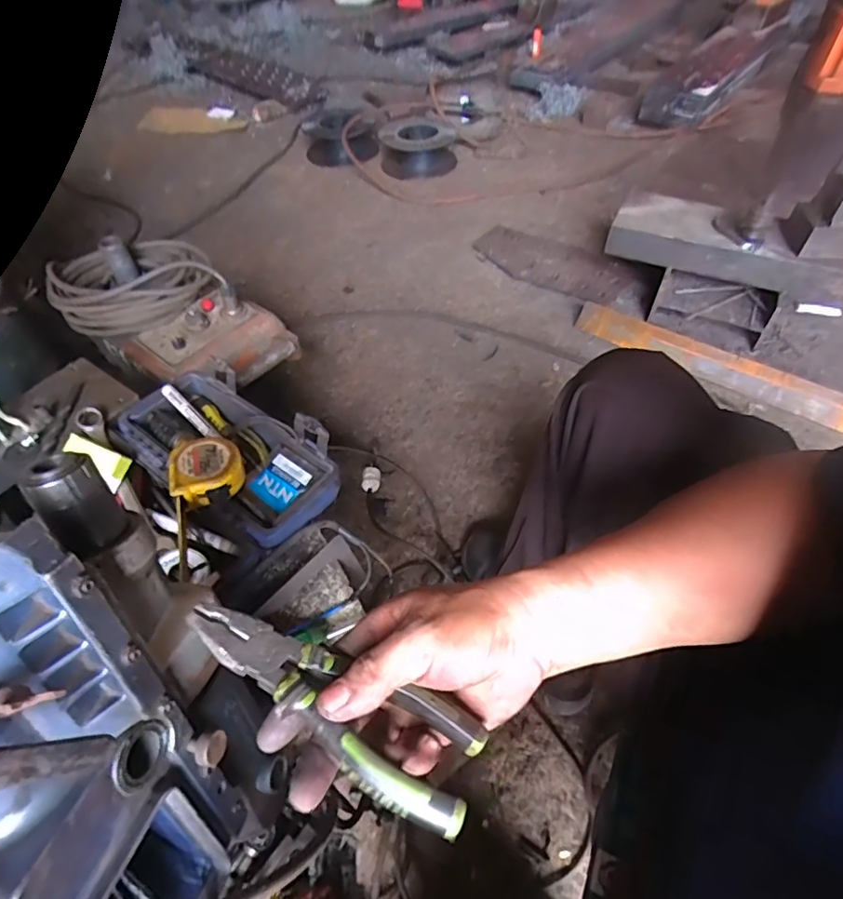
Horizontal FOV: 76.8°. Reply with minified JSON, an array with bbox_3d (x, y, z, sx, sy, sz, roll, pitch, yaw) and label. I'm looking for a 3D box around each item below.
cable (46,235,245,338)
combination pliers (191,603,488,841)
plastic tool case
[{"bbox_3d":[-0.452,-0.282,0.871,0.278,0.077,0.191,-13,52,-7],"label":"cable"},{"bbox_3d":[-0.048,0.130,0.285,0.172,0.015,0.055,28,58,12],"label":"combination pliers"},{"bbox_3d":[-0.229,-0.005,0.616,0.273,0.069,0.151,30,59,24],"label":"plastic tool case"}]

